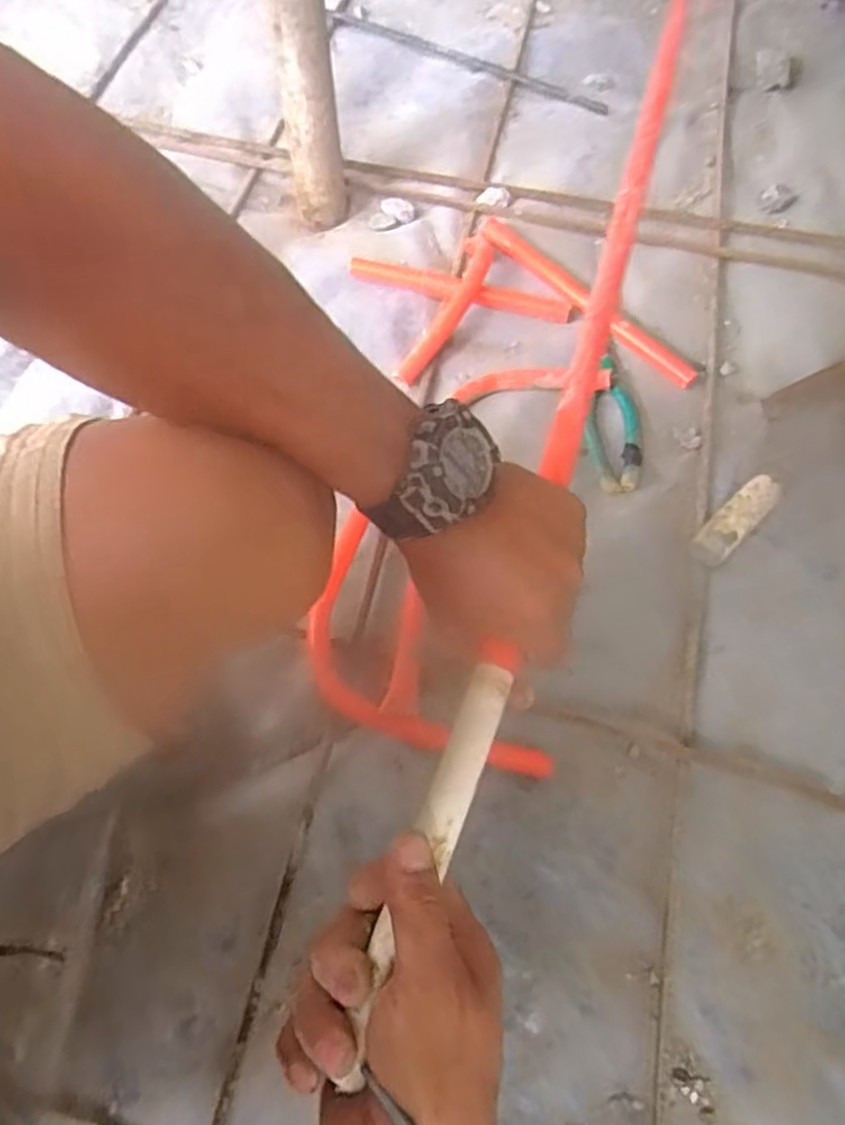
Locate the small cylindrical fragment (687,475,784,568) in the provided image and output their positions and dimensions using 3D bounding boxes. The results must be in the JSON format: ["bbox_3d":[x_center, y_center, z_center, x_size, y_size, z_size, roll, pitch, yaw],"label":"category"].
[{"bbox_3d":[0.288,-0.039,0.663,0.109,0.028,0.032,-41,70,-18],"label":"small cylindrical fragment"}]

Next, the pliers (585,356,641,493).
[{"bbox_3d":[0.195,-0.142,0.732,0.054,0.013,0.160,3,63,3],"label":"pliers"}]

